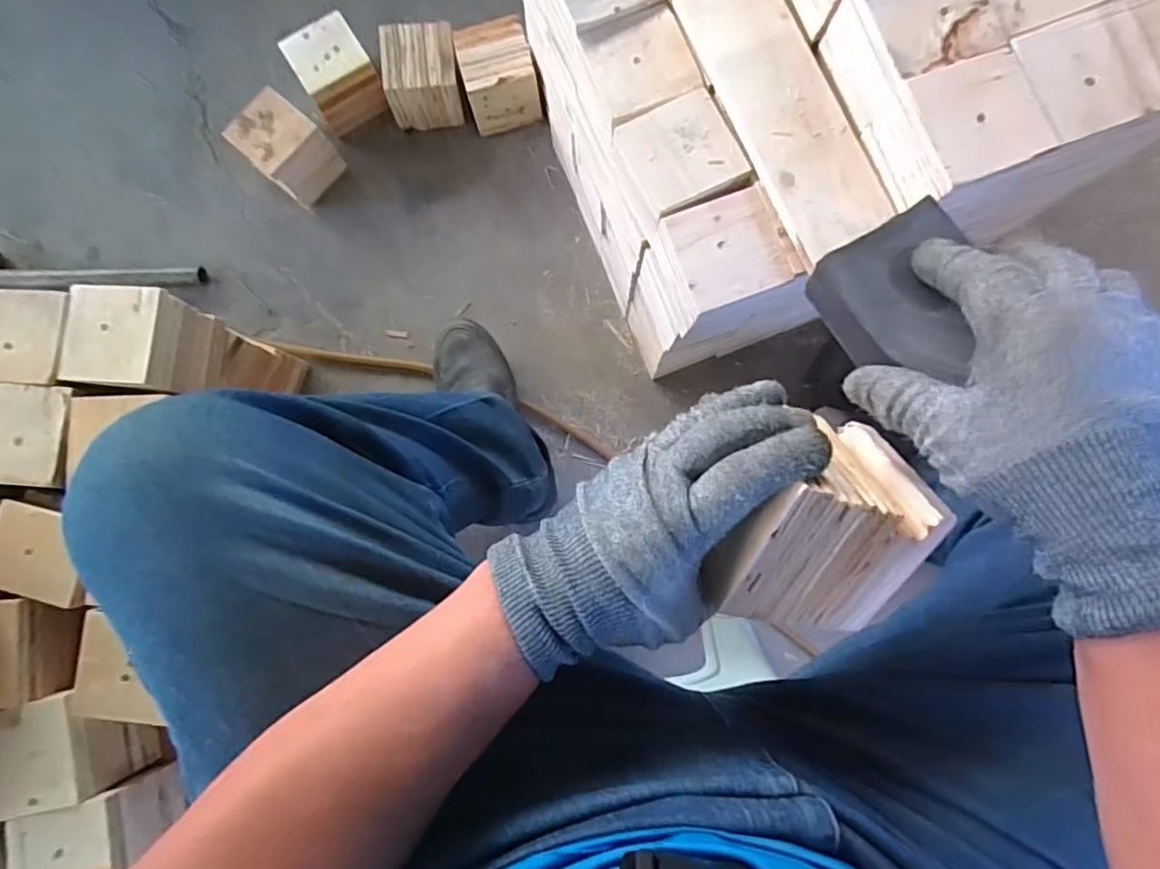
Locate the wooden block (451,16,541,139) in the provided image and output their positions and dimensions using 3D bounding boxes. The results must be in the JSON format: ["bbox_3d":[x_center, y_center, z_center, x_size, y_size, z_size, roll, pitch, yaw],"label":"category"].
[{"bbox_3d":[-0.112,-0.493,0.847,0.094,0.092,0.113,-14,83,0],"label":"wooden block"}]

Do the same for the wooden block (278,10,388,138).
[{"bbox_3d":[-0.333,-0.494,0.855,0.096,0.091,0.108,-30,84,-2],"label":"wooden block"}]

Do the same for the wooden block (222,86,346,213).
[{"bbox_3d":[-0.395,-0.384,0.835,0.105,0.092,0.093,37,86,5],"label":"wooden block"}]

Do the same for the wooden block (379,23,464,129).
[{"bbox_3d":[-0.214,-0.494,0.856,0.099,0.091,0.102,-6,84,1],"label":"wooden block"}]

